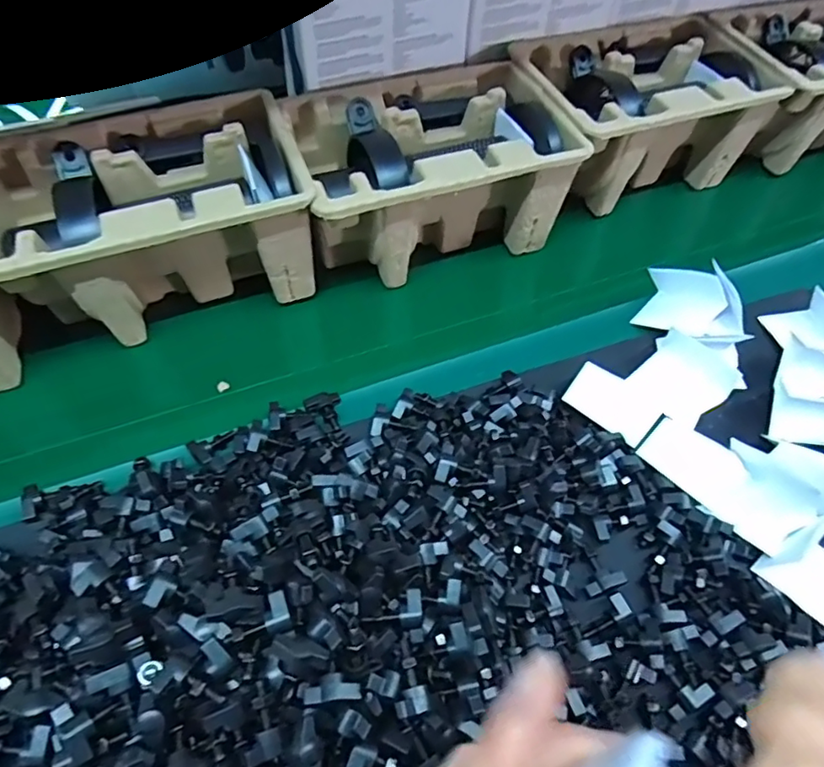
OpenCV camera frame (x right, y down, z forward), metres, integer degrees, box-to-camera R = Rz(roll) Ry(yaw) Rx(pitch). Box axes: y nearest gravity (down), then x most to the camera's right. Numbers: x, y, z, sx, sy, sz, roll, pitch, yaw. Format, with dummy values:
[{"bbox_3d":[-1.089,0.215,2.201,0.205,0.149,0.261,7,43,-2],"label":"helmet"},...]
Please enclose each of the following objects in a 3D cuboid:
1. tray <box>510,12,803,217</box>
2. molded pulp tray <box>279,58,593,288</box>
[{"bbox_3d":[0.211,-0.258,0.550,0.222,0.108,0.141,-18,60,-15],"label":"tray"},{"bbox_3d":[0.011,-0.184,0.490,0.213,0.101,0.152,-17,59,-14],"label":"molded pulp tray"}]

